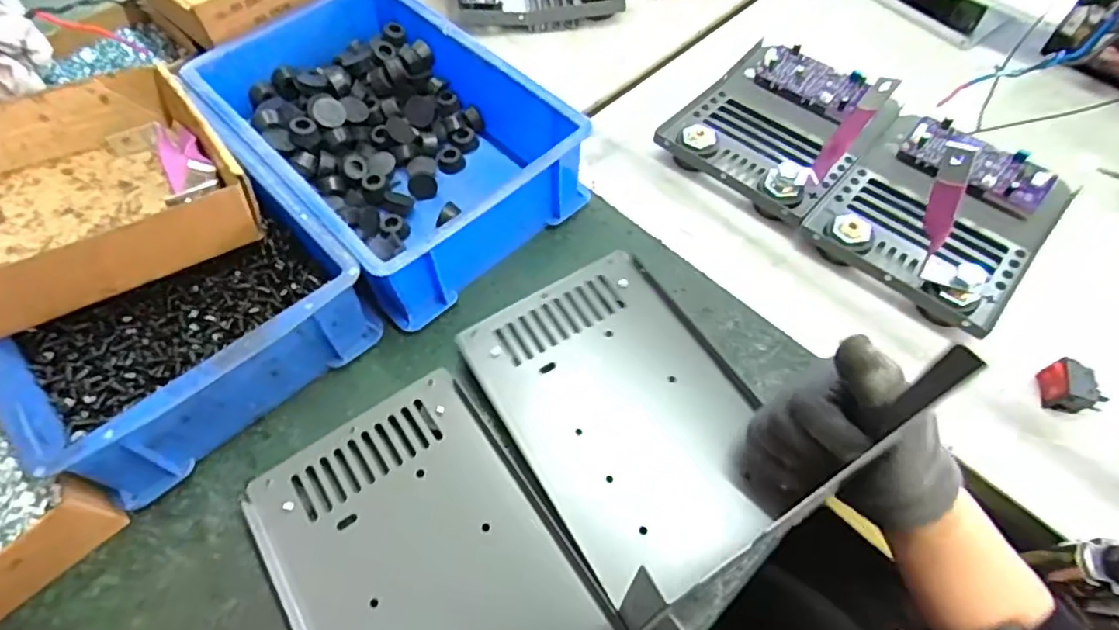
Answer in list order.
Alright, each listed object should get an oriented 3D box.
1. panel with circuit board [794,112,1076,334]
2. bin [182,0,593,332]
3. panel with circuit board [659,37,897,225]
[{"bbox_3d":[0.307,-0.099,0.469,0.153,0.116,0.184,37,67,21],"label":"panel with circuit board"},{"bbox_3d":[-0.144,-0.152,0.506,0.197,0.092,0.297,-40,66,-19],"label":"bin"},{"bbox_3d":[0.198,-0.195,0.514,0.154,0.094,0.179,38,68,22],"label":"panel with circuit board"}]

